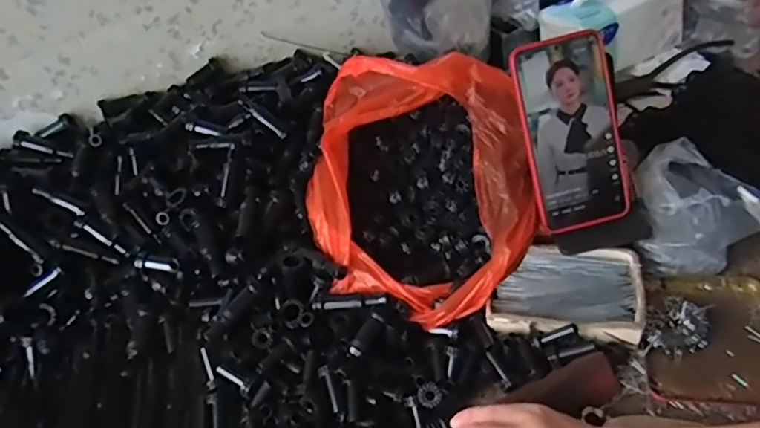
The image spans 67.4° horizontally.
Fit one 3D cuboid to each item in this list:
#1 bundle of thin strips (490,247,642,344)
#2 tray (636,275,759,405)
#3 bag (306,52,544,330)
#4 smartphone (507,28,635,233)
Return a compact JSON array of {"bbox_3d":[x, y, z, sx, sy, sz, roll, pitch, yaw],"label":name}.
[{"bbox_3d":[0.162,0.065,0.497,0.121,0.020,0.089,8,50,14],"label":"bundle of thin strips"},{"bbox_3d":[0.271,0.100,0.470,0.103,0.022,0.116,4,49,10],"label":"tray"},{"bbox_3d":[0.033,-0.037,0.528,0.201,0.120,0.243,-6,47,1],"label":"bag"},{"bbox_3d":[0.164,-0.068,0.487,0.083,0.162,0.007,-15,13,4],"label":"smartphone"}]

